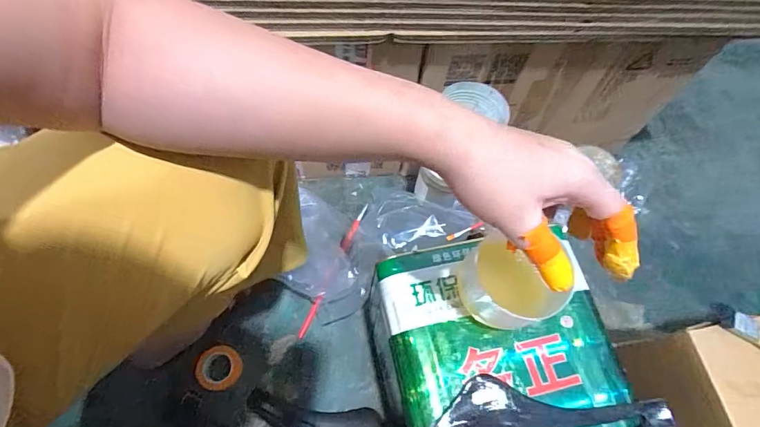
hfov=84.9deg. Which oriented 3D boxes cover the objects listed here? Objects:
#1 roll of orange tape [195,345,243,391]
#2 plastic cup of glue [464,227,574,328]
[{"bbox_3d":[-0.237,0.229,0.615,0.062,0.017,0.061,1,65,-3],"label":"roll of orange tape"},{"bbox_3d":[0.141,0.071,0.438,0.100,0.041,0.103,1,65,-3],"label":"plastic cup of glue"}]

